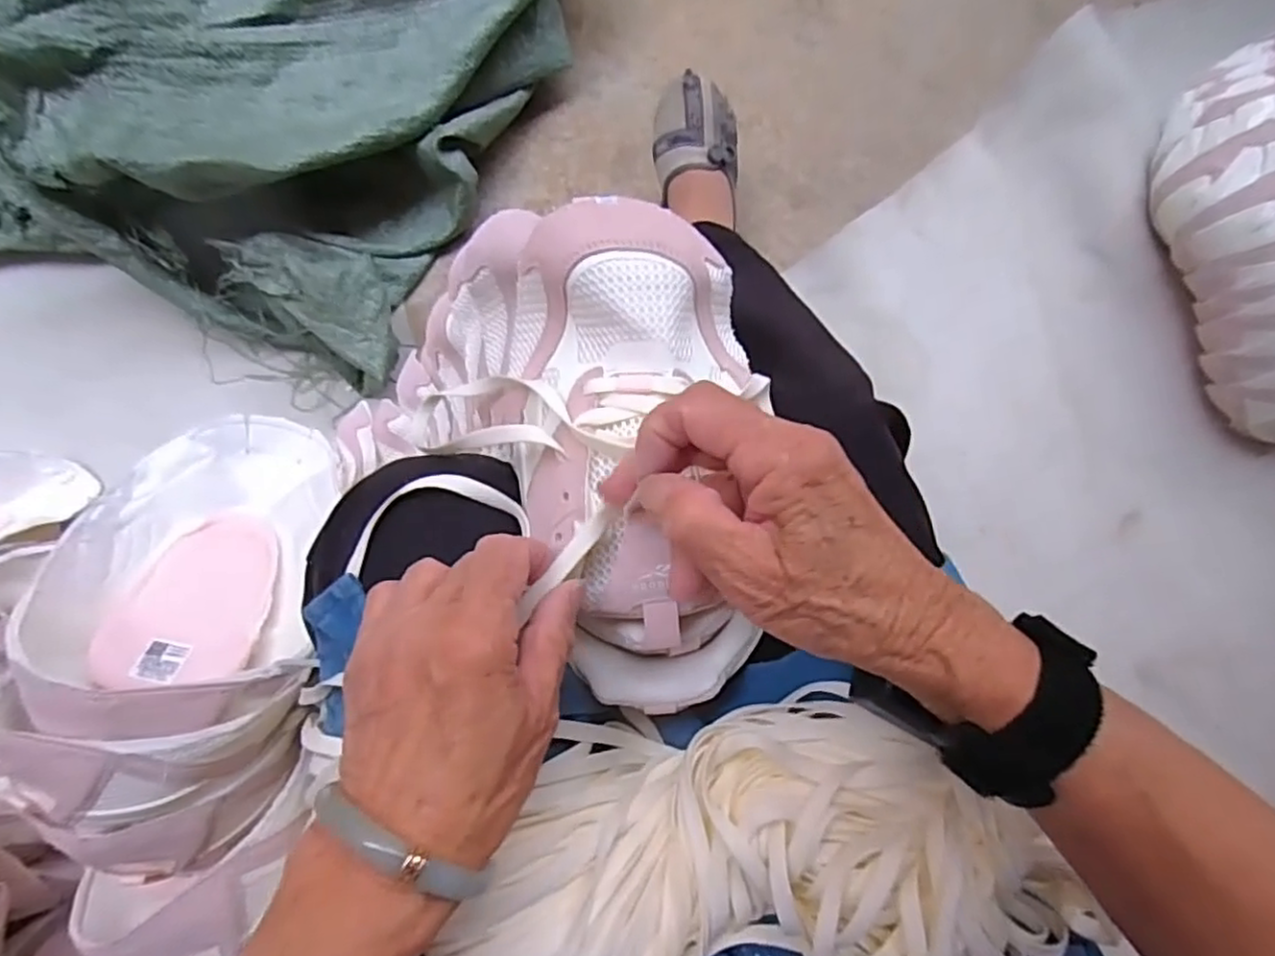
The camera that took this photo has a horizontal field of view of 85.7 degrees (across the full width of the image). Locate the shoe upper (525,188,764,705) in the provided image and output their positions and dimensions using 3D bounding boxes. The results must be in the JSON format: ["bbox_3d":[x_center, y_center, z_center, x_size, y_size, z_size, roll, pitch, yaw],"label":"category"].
[{"bbox_3d":[0.004,-0.010,0.323,0.108,0.053,0.231,-4,92,-2],"label":"shoe upper"}]

